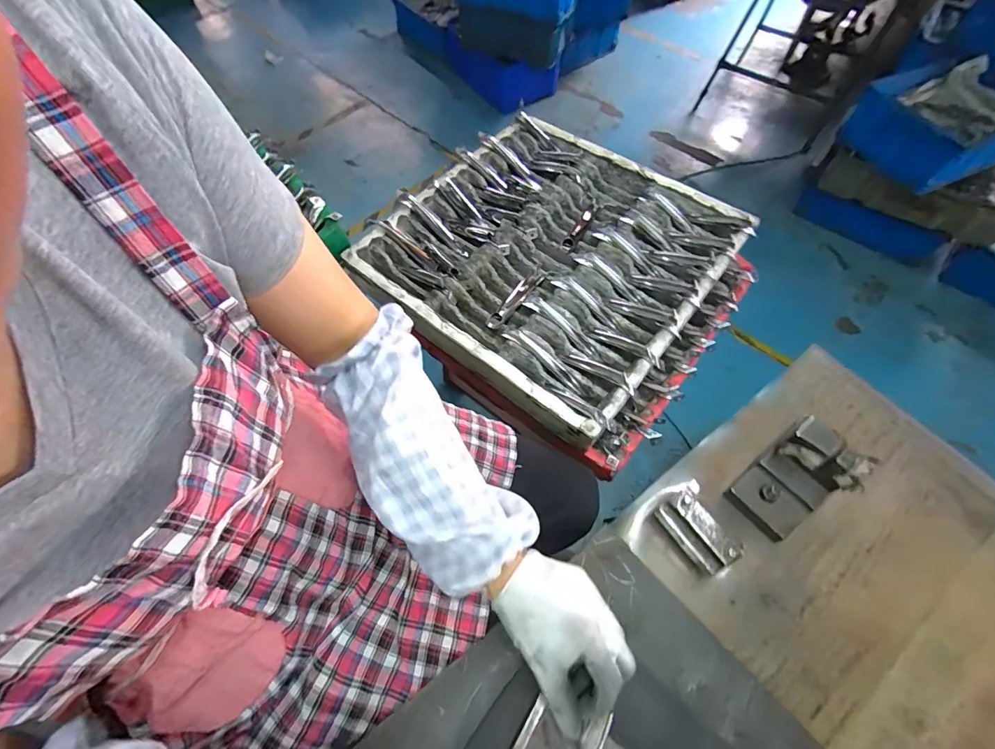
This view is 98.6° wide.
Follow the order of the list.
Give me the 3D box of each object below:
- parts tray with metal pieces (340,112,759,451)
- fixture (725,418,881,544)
[{"bbox_3d":[0.109,-0.224,0.799,0.585,0.079,0.548,37,68,18],"label":"parts tray with metal pieces"},{"bbox_3d":[0.288,0.100,0.412,0.095,0.065,0.068,-36,67,-17],"label":"fixture"}]

